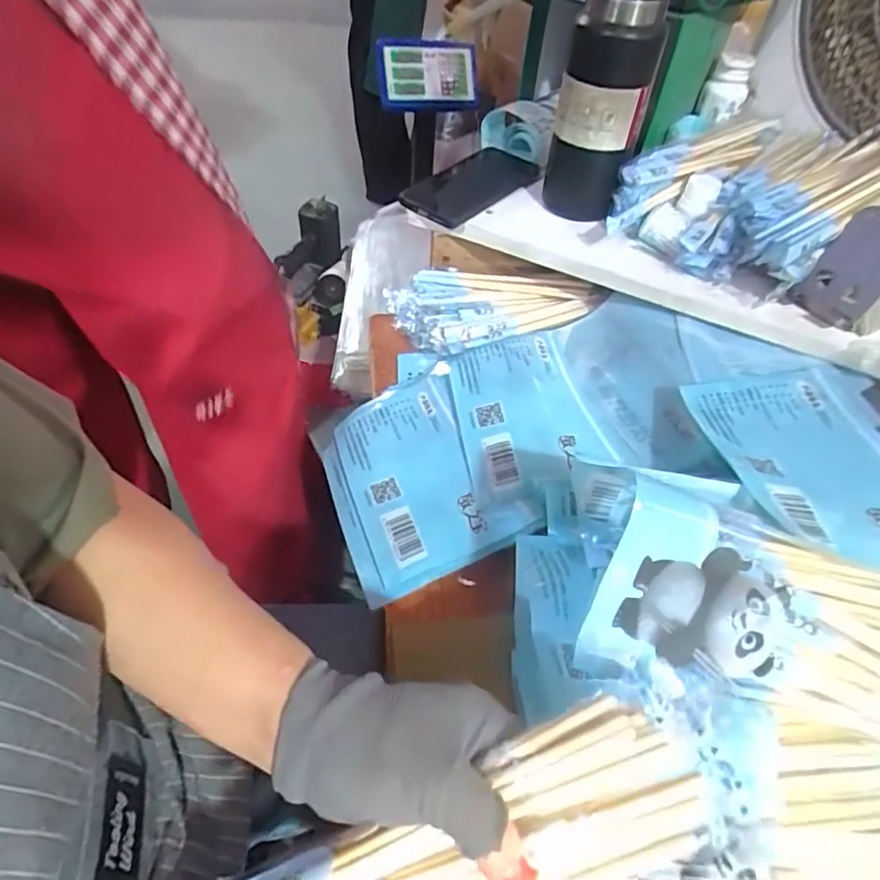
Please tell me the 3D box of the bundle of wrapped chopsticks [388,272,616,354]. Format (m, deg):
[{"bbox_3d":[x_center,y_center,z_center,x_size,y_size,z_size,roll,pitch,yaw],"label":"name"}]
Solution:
[{"bbox_3d":[0.055,-0.136,0.610,0.229,0.054,0.104,2,51,-2],"label":"bundle of wrapped chopsticks"}]

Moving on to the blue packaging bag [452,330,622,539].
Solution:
[{"bbox_3d":[0.075,-0.017,0.507,0.114,0.017,0.202,-14,52,1],"label":"blue packaging bag"}]

